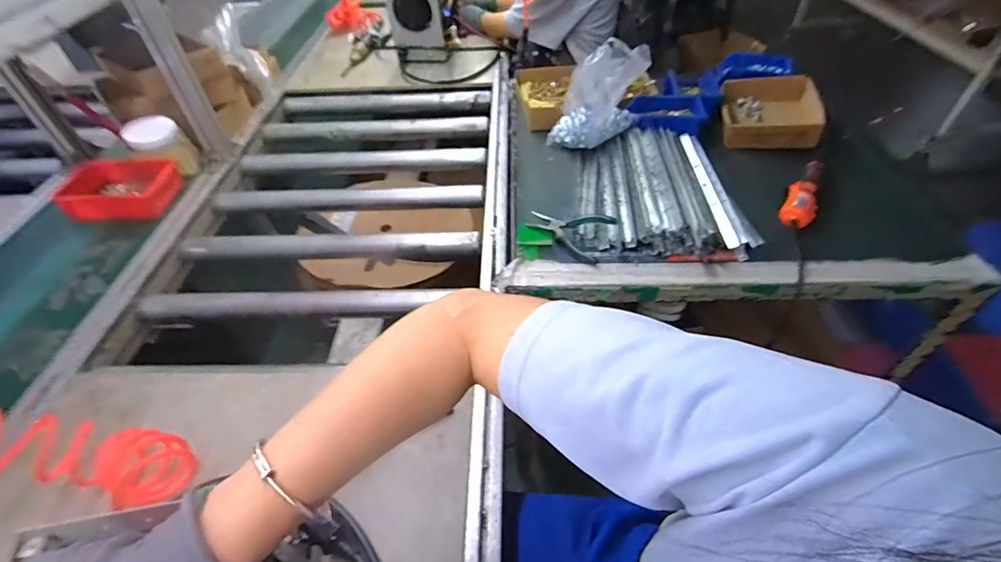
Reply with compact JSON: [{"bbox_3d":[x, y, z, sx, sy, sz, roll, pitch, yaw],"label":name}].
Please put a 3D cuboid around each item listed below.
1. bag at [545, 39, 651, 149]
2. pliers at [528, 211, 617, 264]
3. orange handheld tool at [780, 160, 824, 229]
[{"bbox_3d":[0.201,-0.386,0.955,0.160,0.184,0.135,-36,55,-28],"label":"bag"},{"bbox_3d":[0.123,-0.098,0.799,0.083,0.036,0.148,-36,55,-28],"label":"pliers"},{"bbox_3d":[0.553,-0.170,0.840,0.052,0.042,0.206,21,51,21],"label":"orange handheld tool"}]

